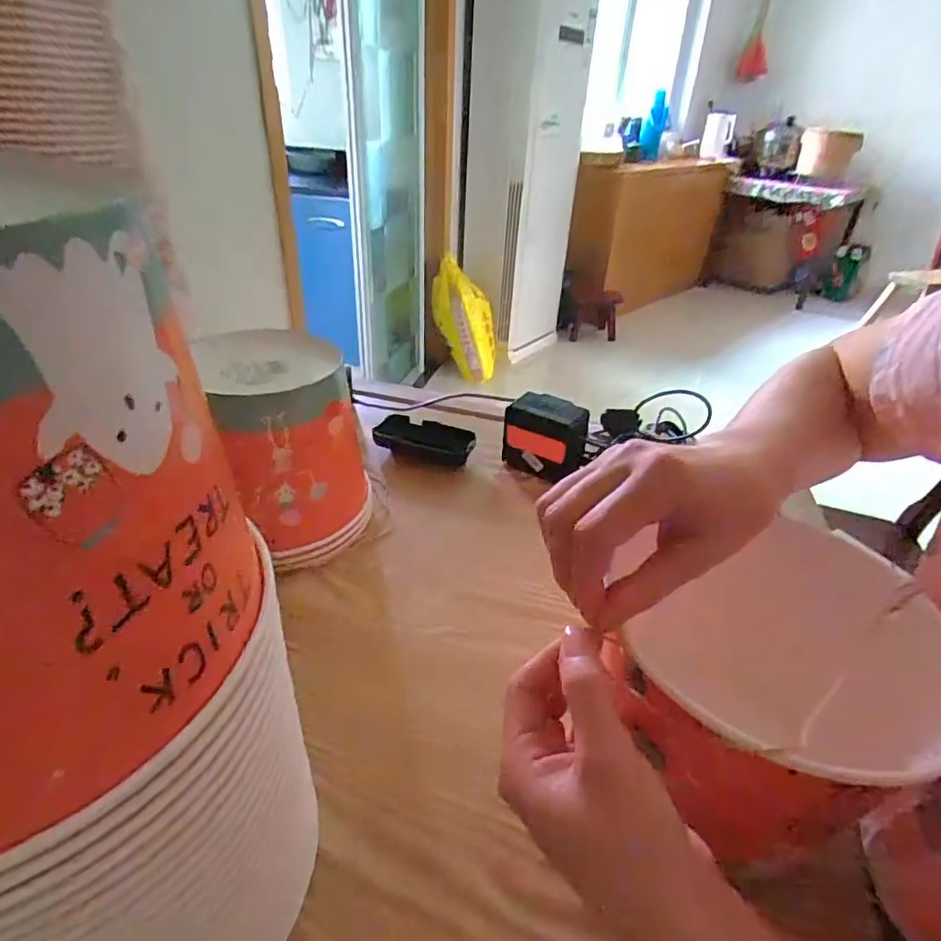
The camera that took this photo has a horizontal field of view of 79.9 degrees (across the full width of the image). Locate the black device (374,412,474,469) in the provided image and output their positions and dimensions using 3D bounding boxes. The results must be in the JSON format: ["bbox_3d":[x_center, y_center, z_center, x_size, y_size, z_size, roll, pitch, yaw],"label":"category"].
[{"bbox_3d":[-0.050,-0.032,0.613,0.103,0.023,0.055,11,34,12],"label":"black device"}]

